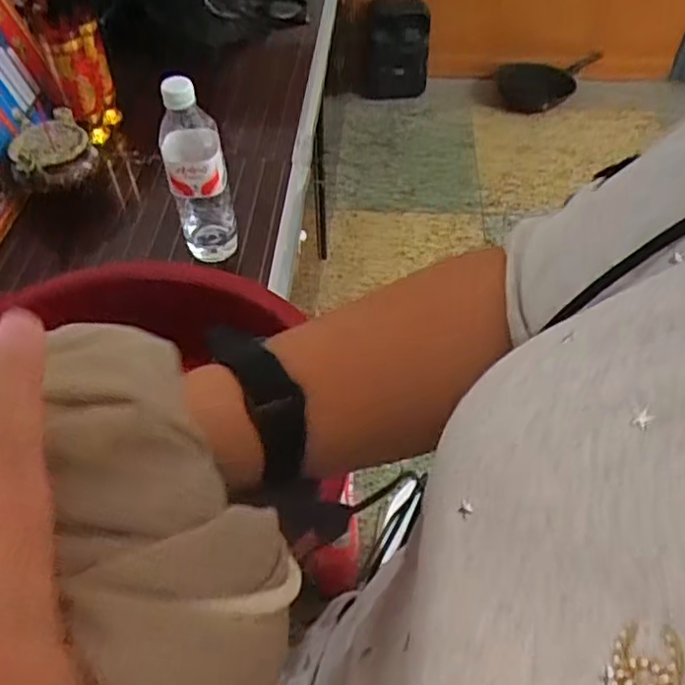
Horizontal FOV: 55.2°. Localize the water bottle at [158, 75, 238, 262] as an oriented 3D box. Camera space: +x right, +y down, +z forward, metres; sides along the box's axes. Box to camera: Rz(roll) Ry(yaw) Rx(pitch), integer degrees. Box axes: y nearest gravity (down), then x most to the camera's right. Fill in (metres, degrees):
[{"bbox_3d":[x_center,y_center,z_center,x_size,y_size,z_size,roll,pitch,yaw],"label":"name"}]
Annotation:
[{"bbox_3d":[-0.169,-0.194,0.770,0.070,0.223,0.057,-3,49,-3],"label":"water bottle"}]

